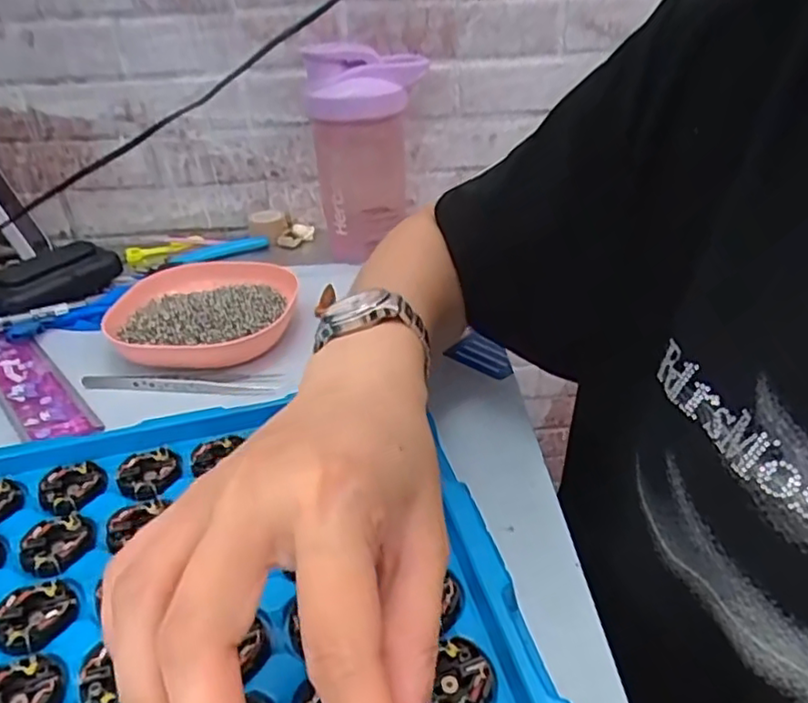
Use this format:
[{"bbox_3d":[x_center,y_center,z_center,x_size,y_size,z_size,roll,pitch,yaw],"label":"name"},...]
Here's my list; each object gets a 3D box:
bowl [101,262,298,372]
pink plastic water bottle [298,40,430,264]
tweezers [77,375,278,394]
[{"bbox_3d":[-0.151,-0.027,0.487,0.136,0.030,0.132,-2,32,0],"label":"bowl"},{"bbox_3d":[-0.034,-0.180,0.575,0.094,0.178,0.078,-5,32,-4],"label":"pink plastic water bottle"},{"bbox_3d":[-0.154,0.022,0.432,0.136,0.010,0.013,0,32,4],"label":"tweezers"}]

